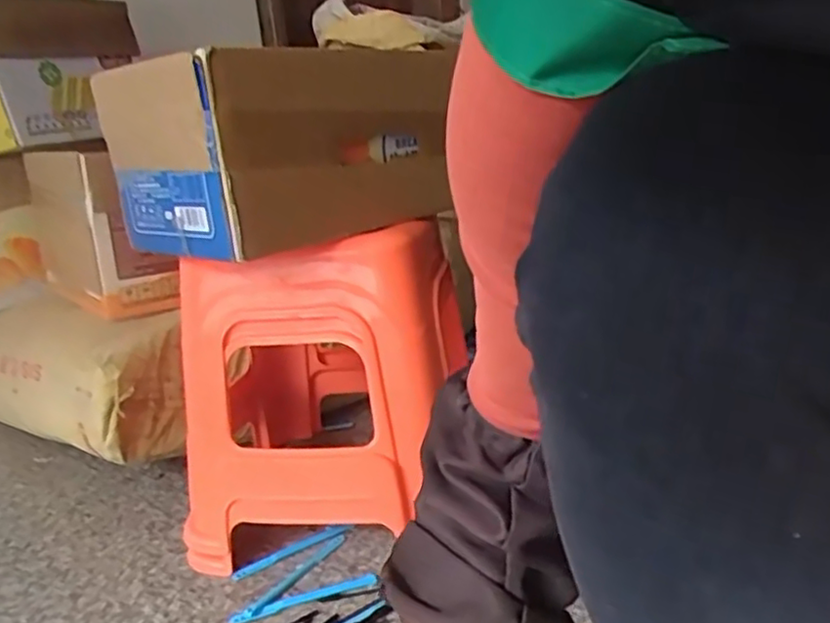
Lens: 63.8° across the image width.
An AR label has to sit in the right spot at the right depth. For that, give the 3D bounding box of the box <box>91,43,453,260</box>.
[{"bbox_3d":[-0.130,-0.161,0.665,0.194,0.155,0.274,6,19,37],"label":"box"}]

